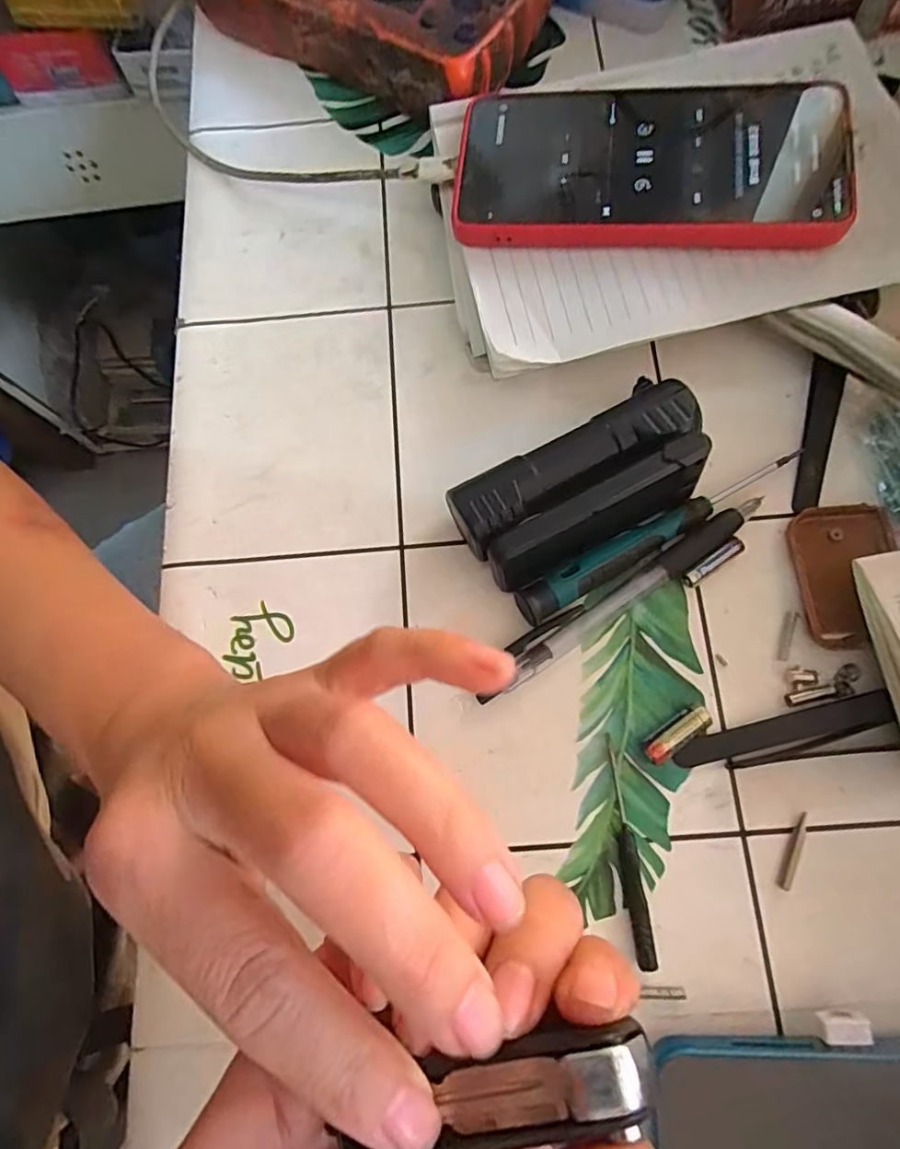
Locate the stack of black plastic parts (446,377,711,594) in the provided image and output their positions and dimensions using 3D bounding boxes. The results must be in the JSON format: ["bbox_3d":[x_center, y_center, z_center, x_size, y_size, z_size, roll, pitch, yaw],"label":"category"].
[{"bbox_3d":[0.053,-0.035,0.227,0.103,0.033,0.049,-31,77,-6],"label":"stack of black plastic parts"}]

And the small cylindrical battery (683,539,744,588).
[{"bbox_3d":[0.107,-0.005,0.230,0.028,0.004,0.006,-34,77,-7],"label":"small cylindrical battery"}]

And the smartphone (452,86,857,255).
[{"bbox_3d":[0.084,-0.177,0.246,0.160,0.013,0.079,2,76,3],"label":"smartphone"}]

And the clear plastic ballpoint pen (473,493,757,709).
[{"bbox_3d":[0.070,0.010,0.229,0.137,0.007,0.011,-34,77,-7],"label":"clear plastic ballpoint pen"}]

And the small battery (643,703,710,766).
[{"bbox_3d":[0.085,0.060,0.216,0.028,0.009,0.010,-34,77,-7],"label":"small battery"}]

